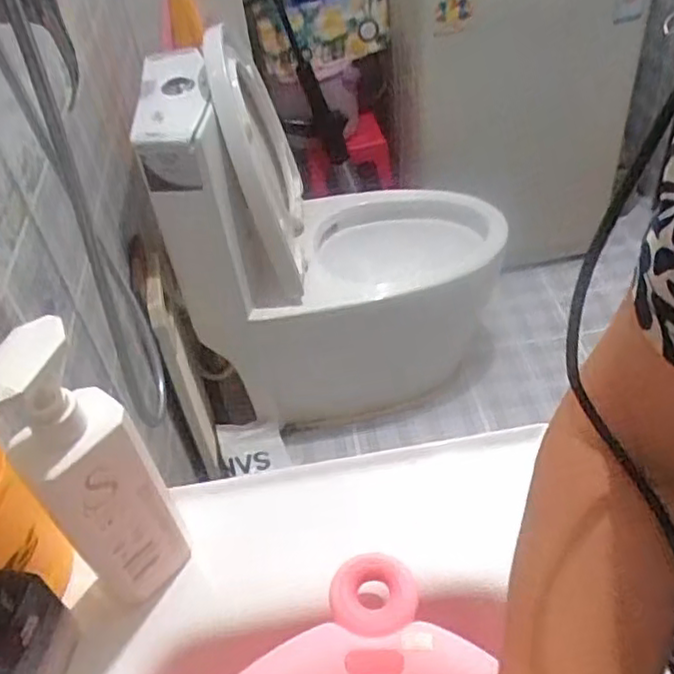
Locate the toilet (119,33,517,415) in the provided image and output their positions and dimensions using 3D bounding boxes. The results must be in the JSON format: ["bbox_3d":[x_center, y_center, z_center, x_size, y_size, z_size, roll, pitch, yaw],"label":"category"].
[{"bbox_3d":[0.010,-0.205,1.454,0.662,0.787,0.383,-9,43,-4],"label":"toilet"}]

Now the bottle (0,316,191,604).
[{"bbox_3d":[-0.158,0.093,0.449,0.044,0.235,0.072,22,49,27],"label":"bottle"}]

